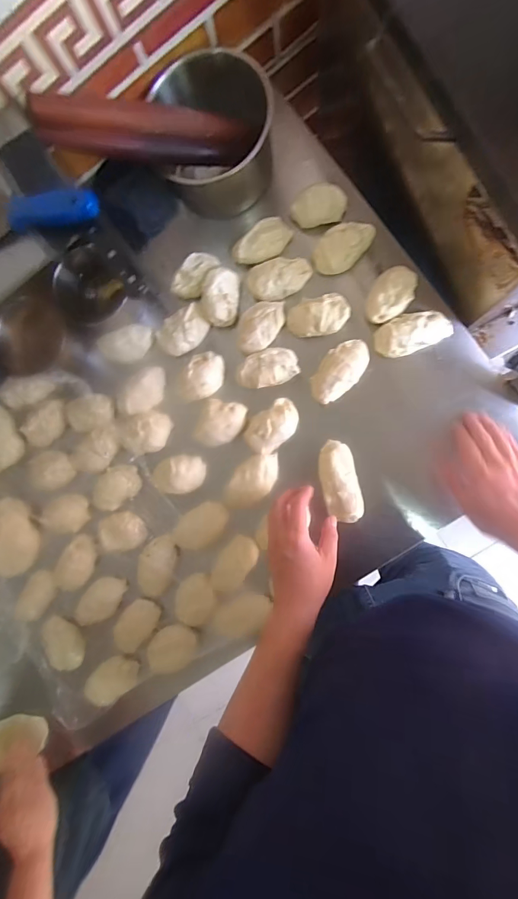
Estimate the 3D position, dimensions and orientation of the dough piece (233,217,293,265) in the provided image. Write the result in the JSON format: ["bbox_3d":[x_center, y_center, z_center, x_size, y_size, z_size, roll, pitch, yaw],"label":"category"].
[{"bbox_3d":[0.004,-0.335,0.601,0.095,0.026,0.055,-22,85,7],"label":"dough piece"}]

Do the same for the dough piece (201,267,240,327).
[{"bbox_3d":[-0.066,-0.251,0.614,0.056,0.035,0.085,3,89,9],"label":"dough piece"}]

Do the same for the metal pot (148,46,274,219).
[{"bbox_3d":[-0.065,-0.486,0.581,0.169,0.142,0.162,36,94,8],"label":"metal pot"}]

